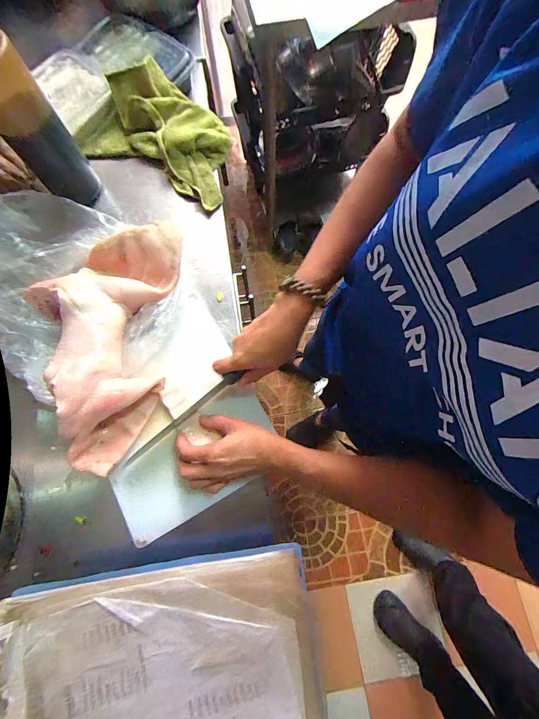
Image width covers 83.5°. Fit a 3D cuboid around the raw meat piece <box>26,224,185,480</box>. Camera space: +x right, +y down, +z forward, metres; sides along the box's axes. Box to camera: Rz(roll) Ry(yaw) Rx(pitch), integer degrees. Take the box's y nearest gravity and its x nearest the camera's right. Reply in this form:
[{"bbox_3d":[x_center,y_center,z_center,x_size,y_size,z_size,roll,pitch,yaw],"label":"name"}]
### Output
[{"bbox_3d":[-0.236,-0.035,0.395,0.206,0.070,0.334,7,75,2],"label":"raw meat piece"}]

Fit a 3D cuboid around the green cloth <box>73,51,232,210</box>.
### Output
[{"bbox_3d":[-0.174,-0.381,0.495,0.268,0.069,0.165,26,77,7],"label":"green cloth"}]

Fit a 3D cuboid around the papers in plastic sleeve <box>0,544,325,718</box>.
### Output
[{"bbox_3d":[-0.107,0.327,0.288,0.307,0.026,0.226,-7,75,-2],"label":"papers in plastic sleeve"}]

